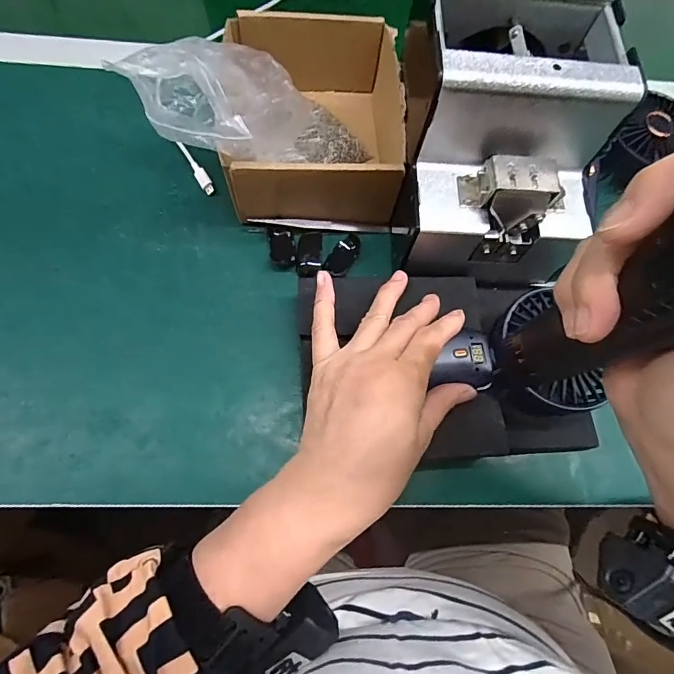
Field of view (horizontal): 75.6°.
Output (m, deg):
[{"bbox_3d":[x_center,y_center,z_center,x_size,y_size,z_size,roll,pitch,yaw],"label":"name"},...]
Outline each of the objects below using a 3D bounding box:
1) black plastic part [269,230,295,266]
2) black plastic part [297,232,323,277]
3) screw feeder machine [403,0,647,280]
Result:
[{"bbox_3d":[-0.045,-0.075,0.363,0.020,0.008,0.032,-8,69,-8],"label":"black plastic part"},{"bbox_3d":[-0.023,-0.068,0.363,0.021,0.008,0.036,0,68,-4],"label":"black plastic part"},{"bbox_3d":[0.119,-0.147,0.317,0.129,0.135,0.181,6,68,-2],"label":"screw feeder machine"}]

